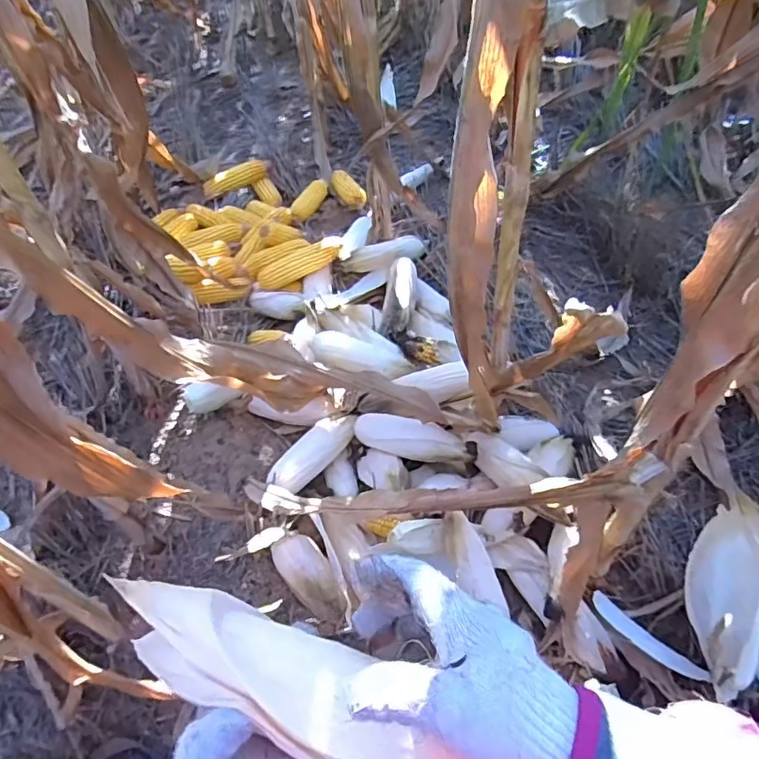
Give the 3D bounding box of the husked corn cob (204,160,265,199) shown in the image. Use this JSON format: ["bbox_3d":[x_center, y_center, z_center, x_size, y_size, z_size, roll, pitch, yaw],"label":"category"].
[{"bbox_3d":[-0.400,-0.555,1.472,0.184,0.058,0.050,-26,53,-15],"label":"husked corn cob"}]

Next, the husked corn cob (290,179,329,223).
[{"bbox_3d":[-0.192,-0.472,1.409,0.058,0.044,0.172,16,54,18],"label":"husked corn cob"}]

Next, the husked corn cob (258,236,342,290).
[{"bbox_3d":[-0.183,-0.261,1.201,0.206,0.043,0.053,-26,52,2],"label":"husked corn cob"}]

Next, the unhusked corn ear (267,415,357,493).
[{"bbox_3d":[-0.107,0.123,0.884,0.061,0.052,0.180,31,60,27],"label":"unhusked corn ear"}]

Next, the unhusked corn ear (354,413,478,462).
[{"bbox_3d":[0.052,0.096,0.852,0.209,0.062,0.047,18,55,19],"label":"unhusked corn ear"}]

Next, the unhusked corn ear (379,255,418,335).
[{"bbox_3d":[0.042,-0.166,1.074,0.060,0.047,0.194,5,51,10],"label":"unhusked corn ear"}]

